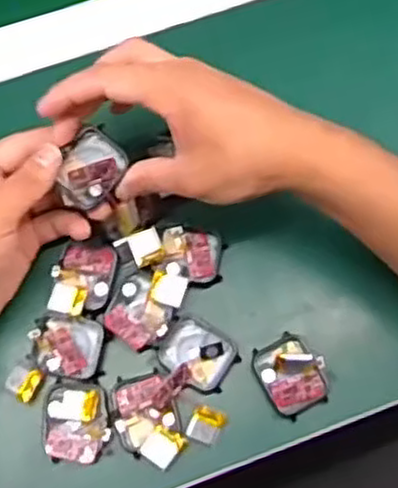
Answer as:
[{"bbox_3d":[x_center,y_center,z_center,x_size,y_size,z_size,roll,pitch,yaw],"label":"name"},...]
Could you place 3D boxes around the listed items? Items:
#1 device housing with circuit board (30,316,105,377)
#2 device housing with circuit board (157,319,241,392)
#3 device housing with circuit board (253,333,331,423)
[{"bbox_3d":[-0.082,0.064,0.463,0.043,0.006,0.036,1,73,-1],"label":"device housing with circuit board"},{"bbox_3d":[-0.001,0.069,0.466,0.048,0.006,0.035,32,76,8],"label":"device housing with circuit board"},{"bbox_3d":[0.058,0.081,0.458,0.038,0.020,0.047,-26,76,-8],"label":"device housing with circuit board"}]

